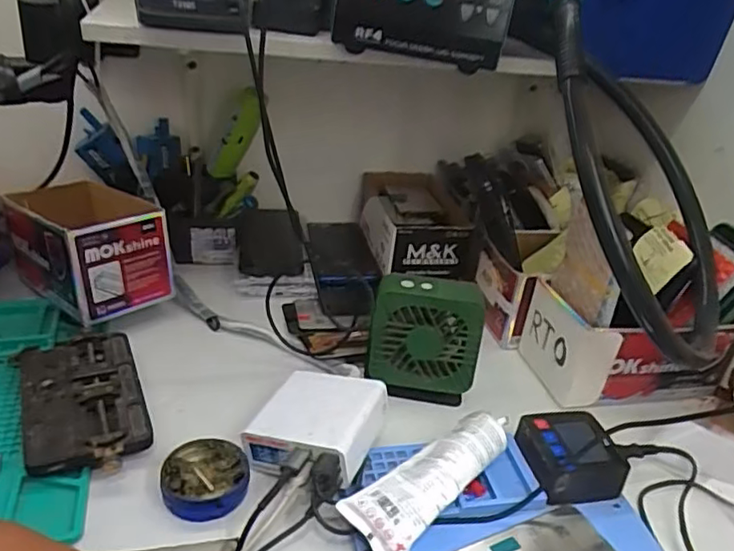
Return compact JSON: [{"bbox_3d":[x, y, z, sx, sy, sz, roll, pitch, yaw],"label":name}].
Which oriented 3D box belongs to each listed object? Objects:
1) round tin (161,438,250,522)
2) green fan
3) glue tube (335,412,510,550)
[{"bbox_3d":[-0.118,0.151,0.442,0.061,0.019,0.060,5,29,-3],"label":"round tin"},{"bbox_3d":[0.052,0.056,0.543,0.097,0.107,0.042,10,30,4],"label":"green fan"},{"bbox_3d":[0.048,0.146,0.436,0.048,0.031,0.135,30,40,34],"label":"glue tube"}]

